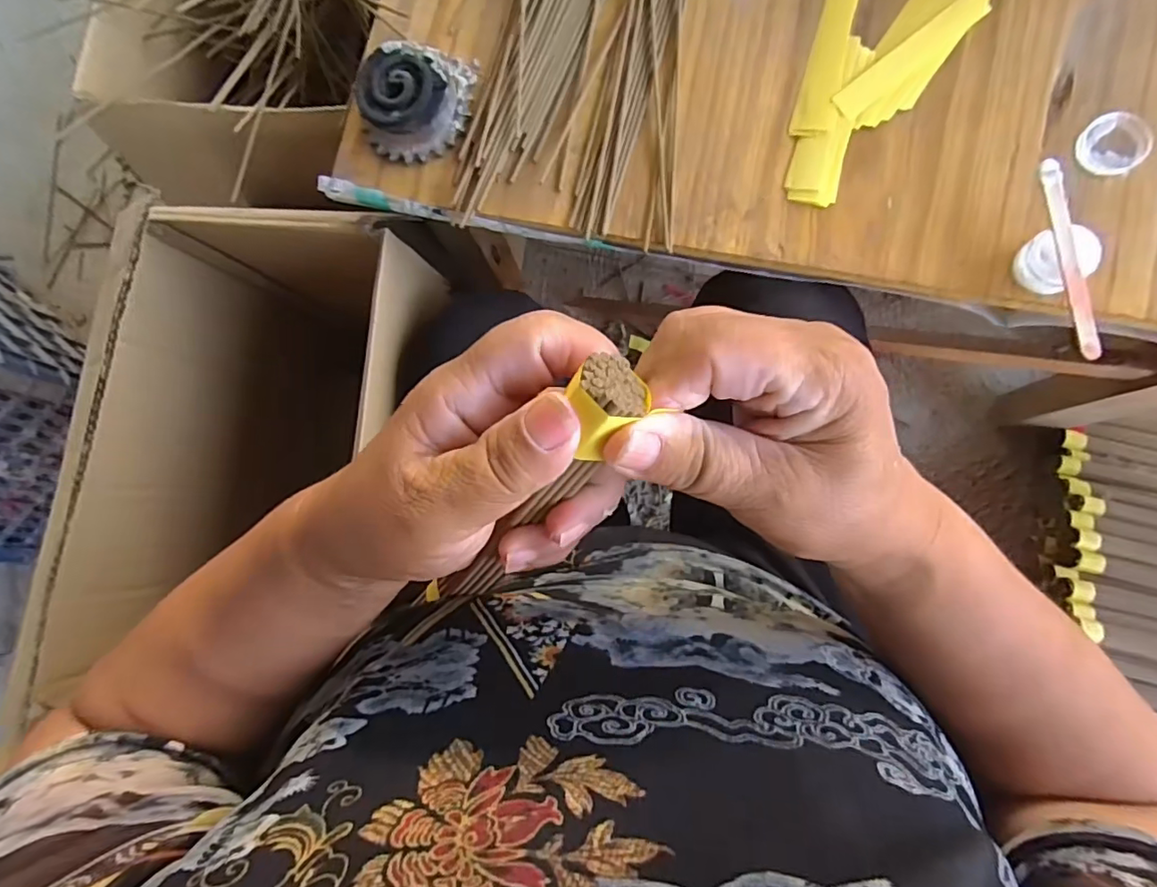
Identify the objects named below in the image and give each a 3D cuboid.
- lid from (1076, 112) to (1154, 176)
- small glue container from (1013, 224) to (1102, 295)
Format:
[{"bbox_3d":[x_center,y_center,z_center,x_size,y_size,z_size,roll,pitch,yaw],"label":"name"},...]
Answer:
[{"bbox_3d":[0.344,-0.192,0.358,0.044,0.008,0.037,-14,84,7],"label":"lid"},{"bbox_3d":[0.297,-0.112,0.348,0.035,0.027,0.038,-1,86,9],"label":"small glue container"}]

